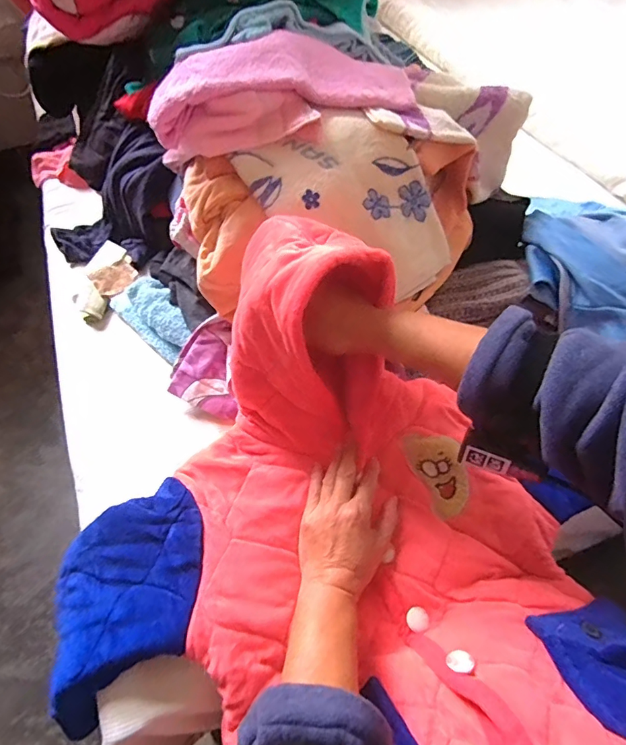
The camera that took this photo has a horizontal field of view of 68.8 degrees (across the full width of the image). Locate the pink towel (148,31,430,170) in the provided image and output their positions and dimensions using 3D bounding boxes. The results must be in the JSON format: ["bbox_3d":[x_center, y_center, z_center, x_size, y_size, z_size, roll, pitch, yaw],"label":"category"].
[{"bbox_3d":[-0.027,-0.309,0.523,0.304,0.094,0.110,-12,54,-7],"label":"pink towel"}]

